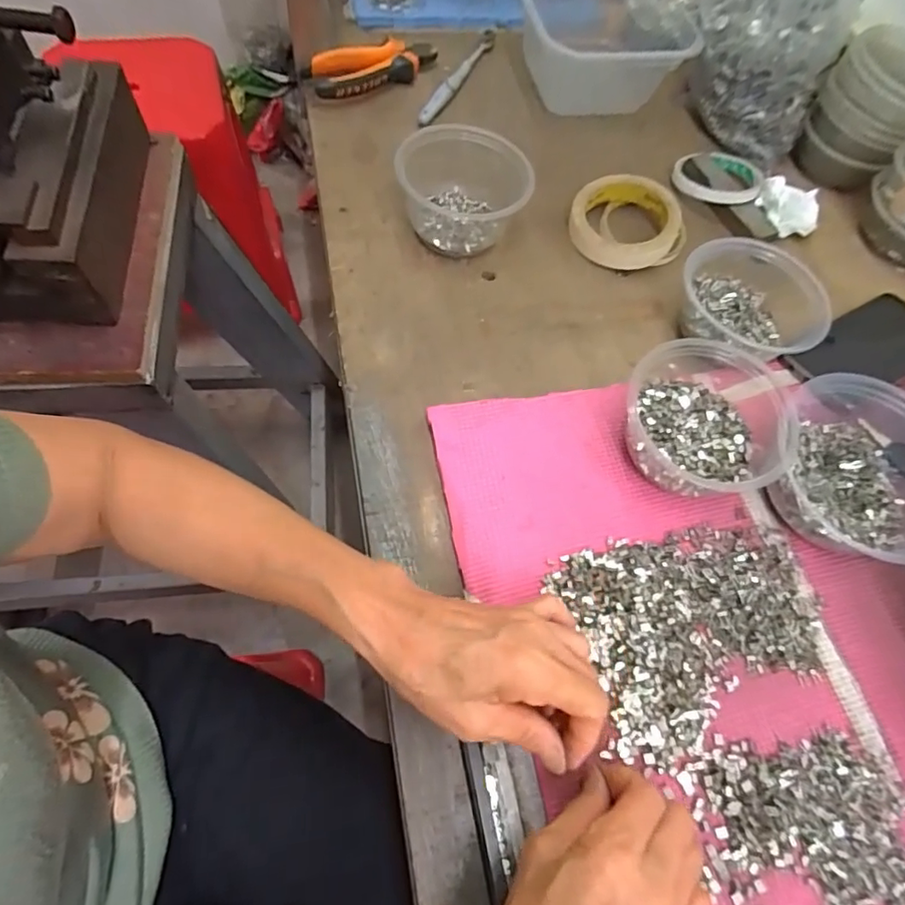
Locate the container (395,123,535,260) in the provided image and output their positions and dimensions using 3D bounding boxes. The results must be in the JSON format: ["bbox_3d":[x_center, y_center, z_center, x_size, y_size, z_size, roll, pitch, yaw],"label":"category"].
[{"bbox_3d":[0.006,-0.231,0.498,0.102,0.067,0.102,3,64,-6],"label":"container"}]

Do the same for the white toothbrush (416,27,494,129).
[{"bbox_3d":[0.008,-0.412,0.608,0.016,0.011,0.181,24,66,8],"label":"white toothbrush"}]

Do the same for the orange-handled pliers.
[{"bbox_3d":[-0.082,-0.406,0.589,0.144,0.031,0.051,-24,70,-17],"label":"orange-handled pliers"}]

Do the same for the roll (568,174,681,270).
[{"bbox_3d":[0.162,-0.217,0.531,0.098,0.035,0.098,3,64,-6],"label":"roll"}]

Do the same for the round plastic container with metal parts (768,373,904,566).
[{"bbox_3d":[0.300,0.007,0.405,0.148,0.058,0.133,-37,73,-21],"label":"round plastic container with metal parts"}]

